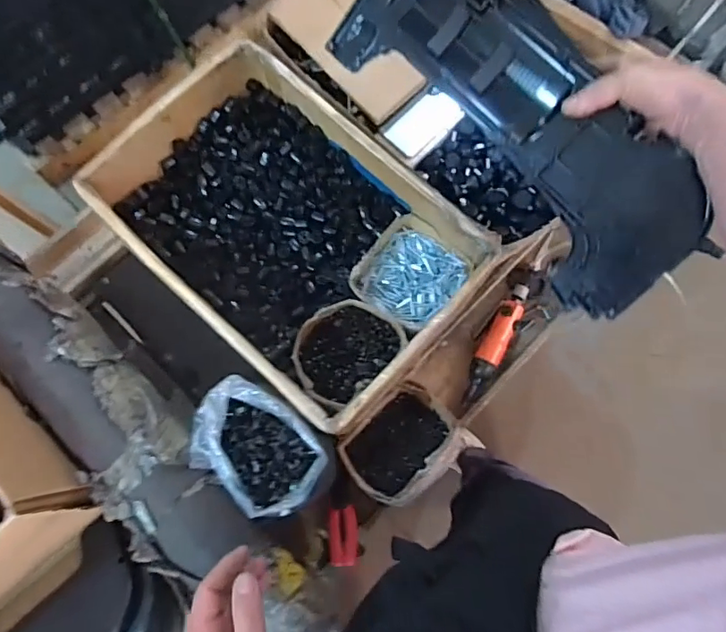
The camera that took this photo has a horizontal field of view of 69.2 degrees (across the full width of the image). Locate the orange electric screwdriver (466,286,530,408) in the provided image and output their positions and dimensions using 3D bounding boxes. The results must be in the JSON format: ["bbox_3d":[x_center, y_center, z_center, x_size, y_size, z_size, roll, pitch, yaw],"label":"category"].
[{"bbox_3d":[0.224,0.044,0.882,0.042,0.036,0.215,26,79,6],"label":"orange electric screwdriver"}]

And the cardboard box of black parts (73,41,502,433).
[{"bbox_3d":[-0.107,-0.123,0.804,0.506,0.157,0.349,42,81,9],"label":"cardboard box of black parts"}]

